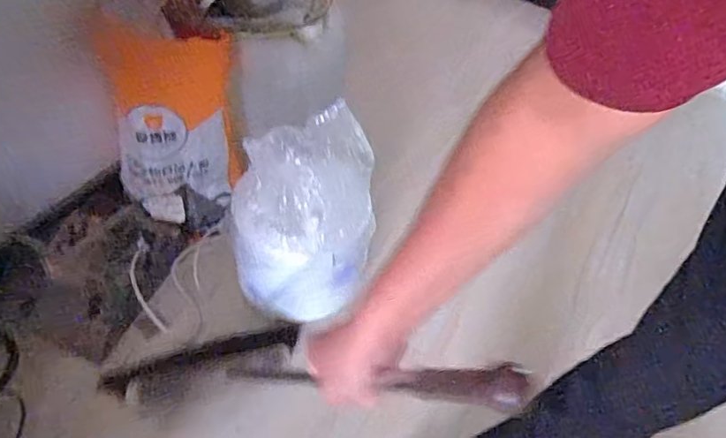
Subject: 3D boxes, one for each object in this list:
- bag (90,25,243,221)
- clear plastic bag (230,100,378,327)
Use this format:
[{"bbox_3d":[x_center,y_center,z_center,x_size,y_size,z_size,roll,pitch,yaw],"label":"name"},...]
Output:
[{"bbox_3d":[-0.350,-0.182,1.048,0.245,0.372,0.070,-14,47,-19],"label":"bag"},{"bbox_3d":[-0.102,-0.001,1.010,0.235,0.359,0.197,13,44,7],"label":"clear plastic bag"}]

